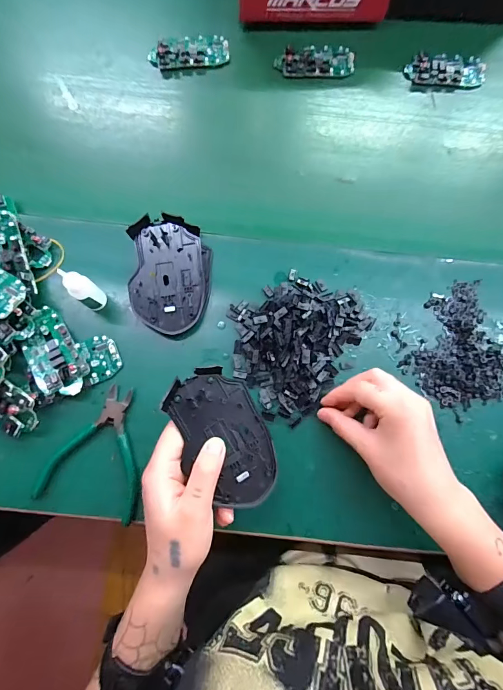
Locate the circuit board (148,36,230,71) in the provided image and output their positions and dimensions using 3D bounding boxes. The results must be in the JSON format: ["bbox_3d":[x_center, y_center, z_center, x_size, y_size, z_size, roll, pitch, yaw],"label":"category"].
[{"bbox_3d":[-0.077,-0.365,0.449,0.098,0.015,0.040,-12,78,-4],"label":"circuit board"}]

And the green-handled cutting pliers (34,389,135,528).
[{"bbox_3d":[-0.140,0.100,0.342,0.093,0.009,0.117,20,78,3],"label":"green-handled cutting pliers"}]

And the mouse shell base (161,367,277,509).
[{"bbox_3d":[-0.022,0.075,0.294,0.071,0.017,0.115,-18,86,-16],"label":"mouse shell base"}]

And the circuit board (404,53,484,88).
[{"bbox_3d":[0.245,-0.346,0.453,0.097,0.014,0.041,-3,78,-2],"label":"circuit board"}]

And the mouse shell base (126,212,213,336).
[{"bbox_3d":[-0.082,-0.071,0.366,0.080,0.034,0.119,0,78,-1],"label":"mouse shell base"}]

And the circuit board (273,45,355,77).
[{"bbox_3d":[0.080,-0.356,0.450,0.098,0.012,0.044,-6,78,-3],"label":"circuit board"}]

